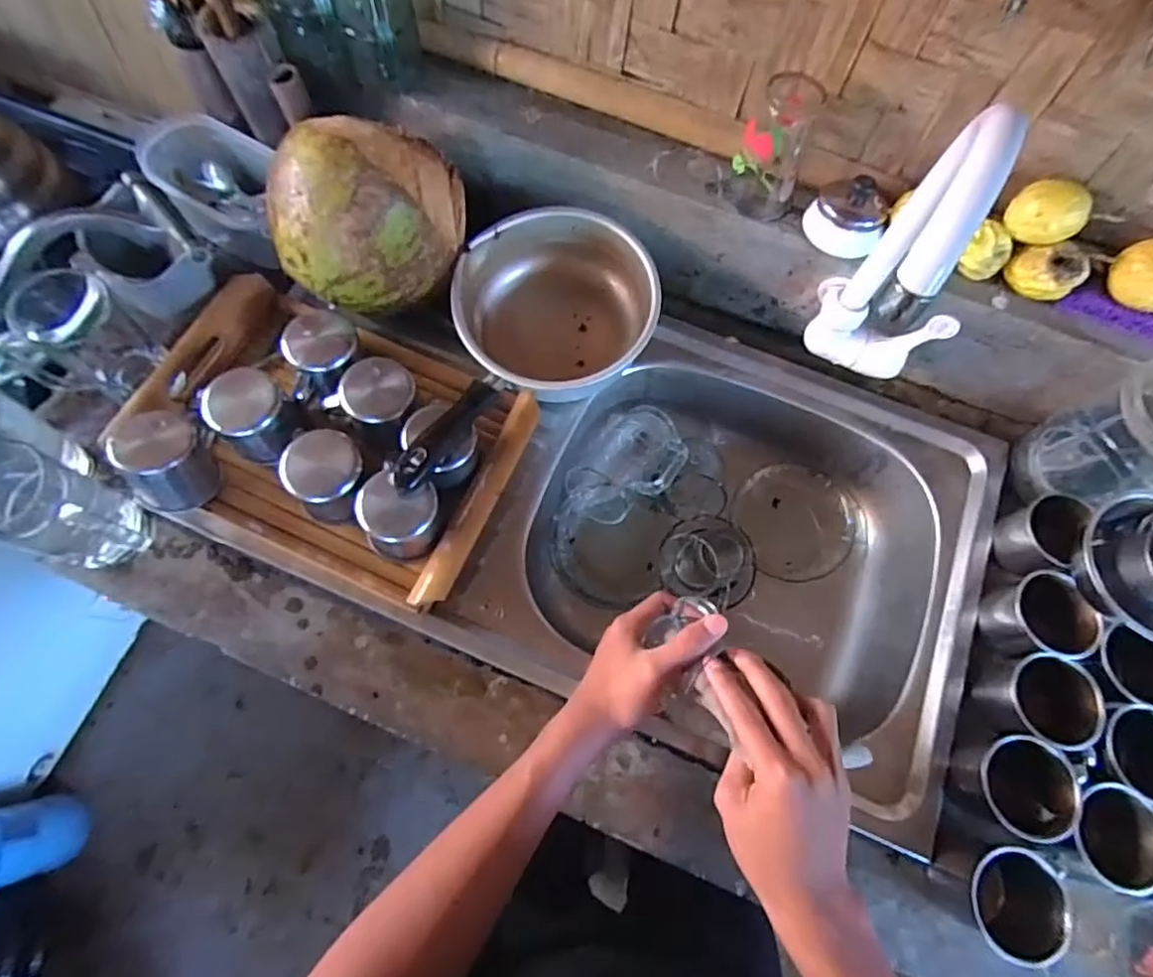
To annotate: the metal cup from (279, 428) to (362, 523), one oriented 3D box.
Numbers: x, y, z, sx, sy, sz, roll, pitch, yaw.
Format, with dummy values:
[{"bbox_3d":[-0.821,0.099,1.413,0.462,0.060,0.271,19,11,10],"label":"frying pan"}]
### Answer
[{"bbox_3d":[-0.217,-0.010,0.535,0.065,0.072,0.066,1,72,-2],"label":"metal cup"}]

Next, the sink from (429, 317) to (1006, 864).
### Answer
[{"bbox_3d":[0.153,0.060,0.632,0.443,0.140,0.383,23,72,5],"label":"sink"}]

